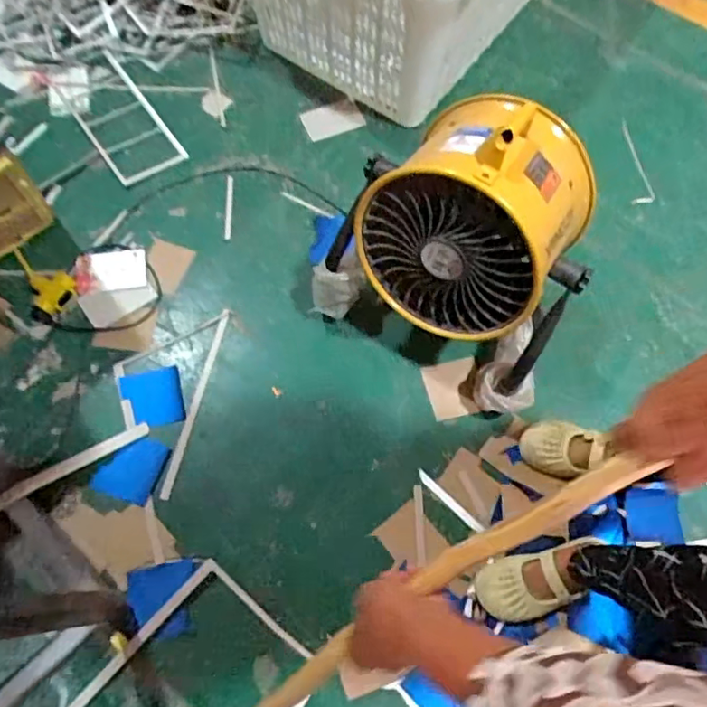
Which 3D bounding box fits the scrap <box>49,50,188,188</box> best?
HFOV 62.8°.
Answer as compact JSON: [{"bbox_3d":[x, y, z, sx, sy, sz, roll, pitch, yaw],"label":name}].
[{"bbox_3d":[-0.549,-0.551,1.355,0.164,0.018,0.361,-35,75,-14],"label":"scrap"}]

